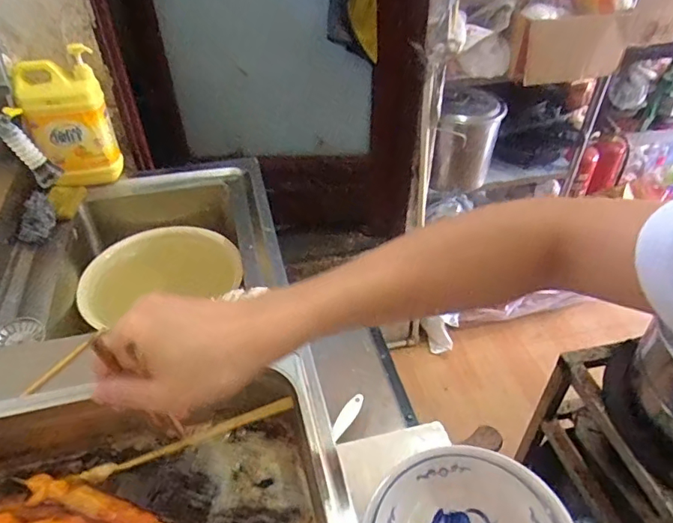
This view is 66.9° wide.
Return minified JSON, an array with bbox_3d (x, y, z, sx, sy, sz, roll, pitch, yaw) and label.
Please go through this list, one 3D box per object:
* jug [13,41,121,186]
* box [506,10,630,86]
[{"bbox_3d":[-0.521,-0.271,1.000,0.148,0.222,0.090,-20,45,-22],"label":"jug"},{"bbox_3d":[0.630,-0.581,1.385,0.354,0.171,0.090,-10,42,-11],"label":"box"}]

